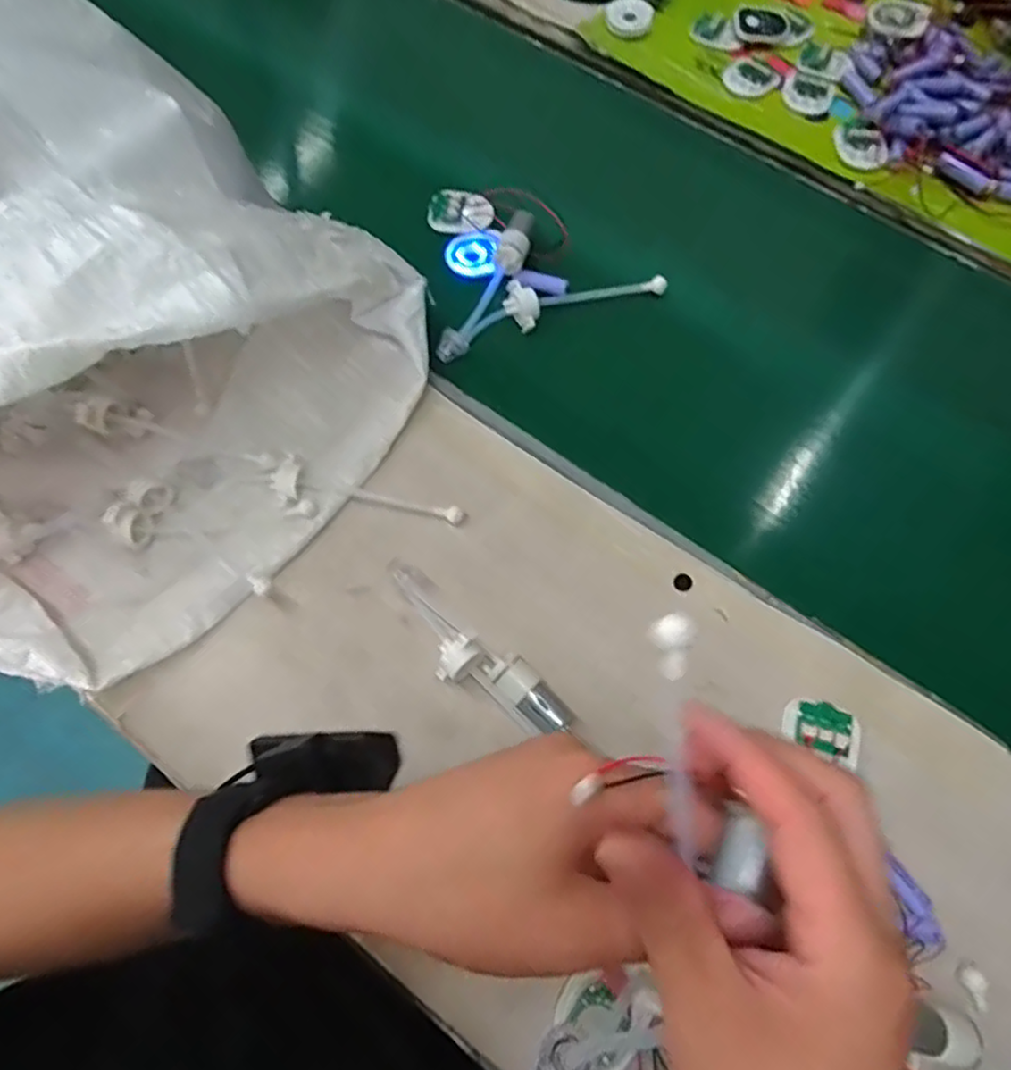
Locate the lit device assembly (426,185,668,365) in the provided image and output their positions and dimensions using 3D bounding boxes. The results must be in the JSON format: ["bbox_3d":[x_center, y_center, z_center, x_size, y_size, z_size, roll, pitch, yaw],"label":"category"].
[{"bbox_3d":[0.011,-0.260,0.604,0.211,0.053,0.182,-20,71,-8],"label":"lit device assembly"}]

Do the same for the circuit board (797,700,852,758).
[{"bbox_3d":[0.208,0.125,0.434,0.033,0.007,0.032,11,63,6],"label":"circuit board"}]

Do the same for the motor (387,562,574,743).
[{"bbox_3d":[-0.025,0.077,0.442,0.158,0.028,0.041,40,74,13],"label":"motor"}]

